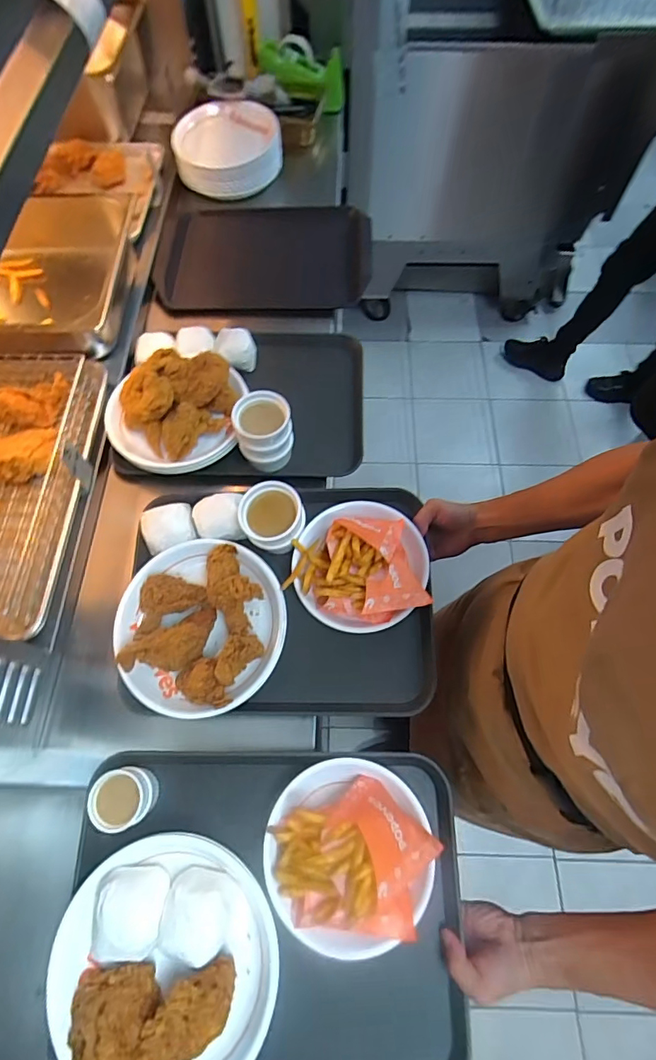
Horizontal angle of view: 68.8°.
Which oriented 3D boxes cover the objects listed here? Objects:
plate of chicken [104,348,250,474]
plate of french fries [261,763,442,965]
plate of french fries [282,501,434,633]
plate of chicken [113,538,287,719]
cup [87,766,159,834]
[{"bbox_3d":[-0.244,-0.187,0.732,0.211,0.096,0.172,2,66,2],"label":"plate of chicken"},{"bbox_3d":[0.021,0.333,0.494,0.166,0.077,0.167,0,66,1],"label":"plate of french fries"},{"bbox_3d":[0.039,0.035,0.599,0.172,0.062,0.166,2,66,2],"label":"plate of french fries"},{"bbox_3d":[-0.166,0.116,0.606,0.215,0.078,0.213,0,66,1],"label":"plate of chicken"},{"bbox_3d":[-0.225,0.294,0.526,0.060,0.041,0.058,0,66,1],"label":"cup"}]

